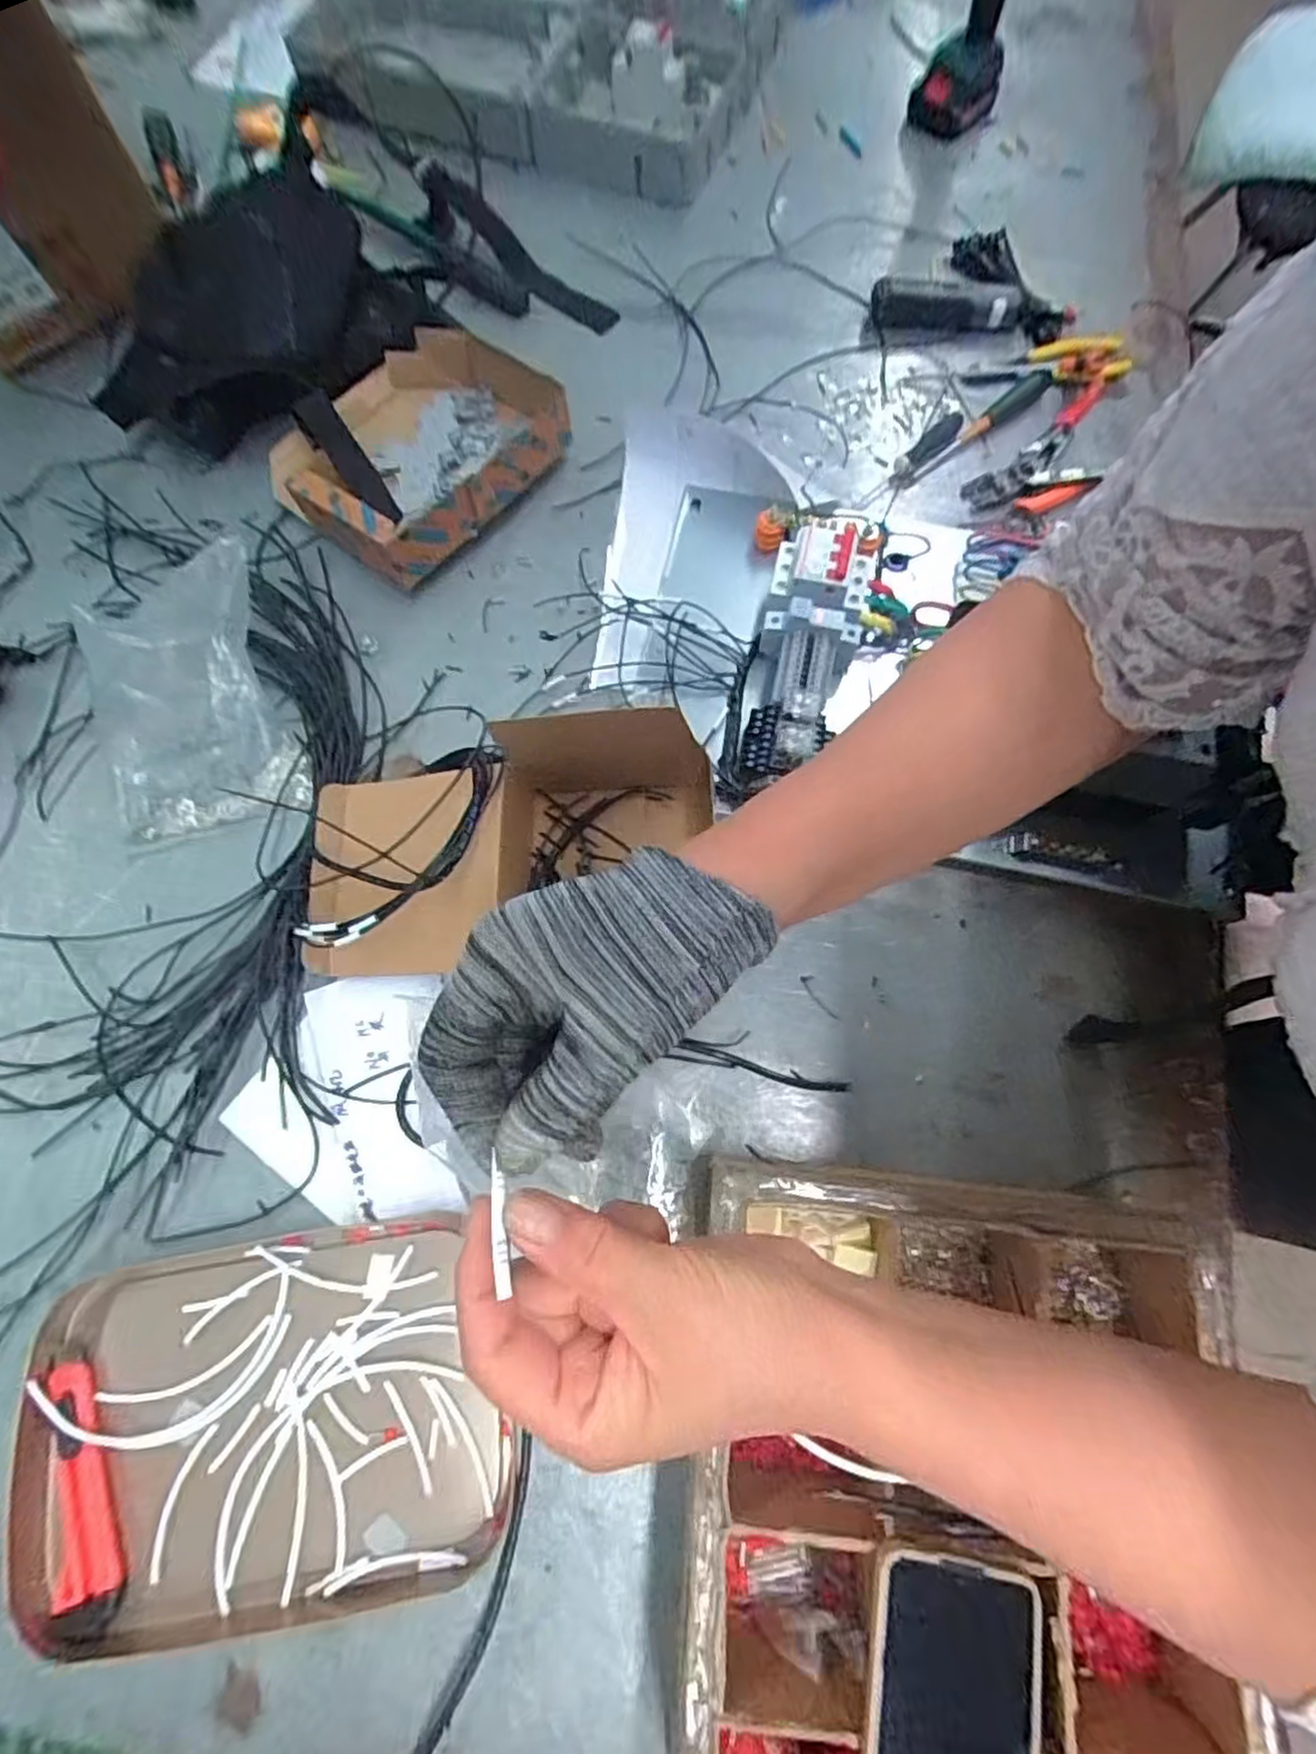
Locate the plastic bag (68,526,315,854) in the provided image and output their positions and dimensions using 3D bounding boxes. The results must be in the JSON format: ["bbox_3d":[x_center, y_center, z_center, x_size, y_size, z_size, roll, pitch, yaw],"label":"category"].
[{"bbox_3d":[-0.391,-0.158,0.582,0.161,0.082,0.232,-16,74,-4],"label":"plastic bag"}]

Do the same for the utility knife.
[{"bbox_3d":[-0.363,0.389,0.448,0.034,0.015,0.148,-15,74,-4],"label":"utility knife"}]

